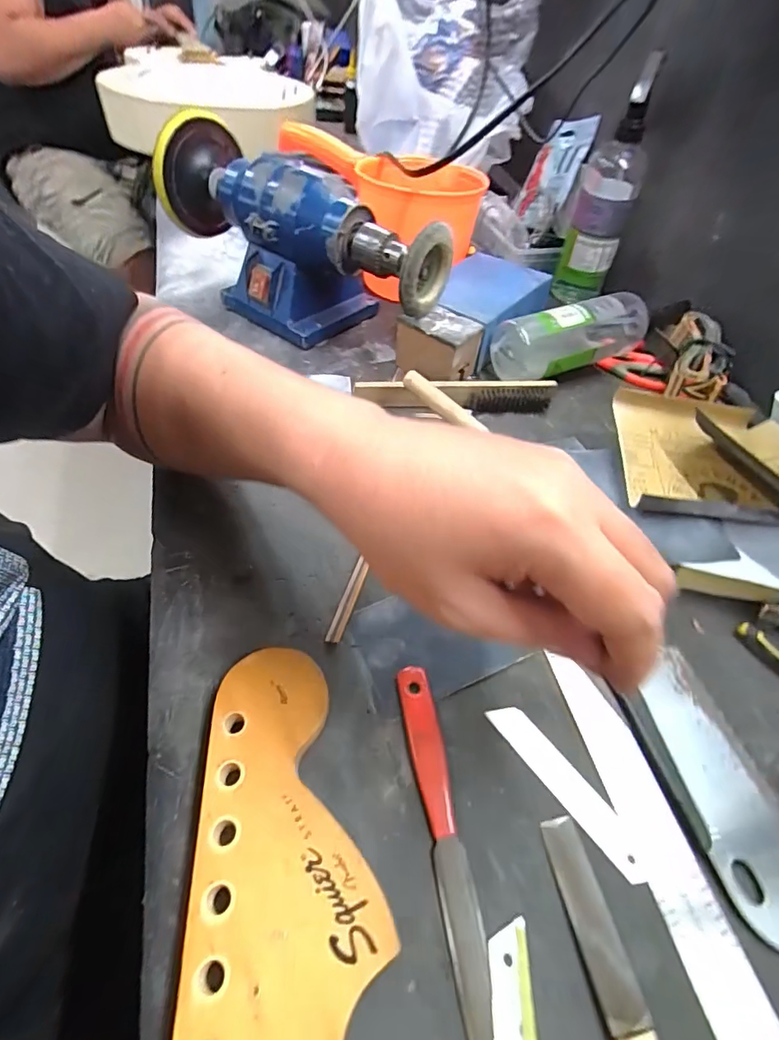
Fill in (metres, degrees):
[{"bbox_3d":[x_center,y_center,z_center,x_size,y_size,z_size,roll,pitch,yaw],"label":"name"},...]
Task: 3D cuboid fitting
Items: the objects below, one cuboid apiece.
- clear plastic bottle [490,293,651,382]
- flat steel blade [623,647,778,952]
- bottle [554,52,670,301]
[{"bbox_3d":[0.200,-0.199,0.507,0.174,0.069,0.067,-21,55,-21],"label":"clear plastic bottle"},{"bbox_3d":[0.178,0.143,0.252,0.053,0.010,0.141,-8,51,-12],"label":"flat steel blade"},{"bbox_3d":[0.255,-0.382,0.567,0.075,0.225,0.058,23,51,13],"label":"bottle"}]

